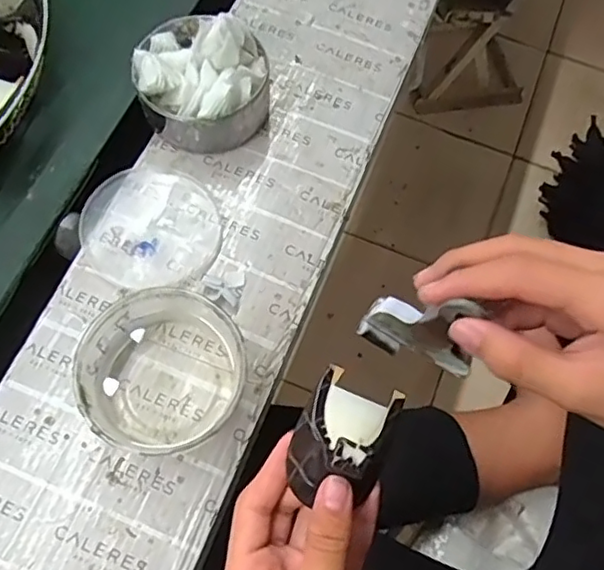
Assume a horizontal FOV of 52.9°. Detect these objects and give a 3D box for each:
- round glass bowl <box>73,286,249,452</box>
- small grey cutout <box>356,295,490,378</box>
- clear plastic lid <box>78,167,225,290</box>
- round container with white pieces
[{"bbox_3d":[-0.101,0.064,0.450,0.117,0.059,0.109,-19,70,-12],"label":"round glass bowl"},{"bbox_3d":[0.061,0.022,0.301,0.058,0.050,0.020,26,68,10],"label":"small grey cutout"},{"bbox_3d":[-0.130,-0.052,0.527,0.117,0.010,0.107,2,67,-4],"label":"clear plastic lid"},{"bbox_3d":[-0.089,-0.191,0.551,0.116,0.084,0.125,-2,67,-5],"label":"round container with white pieces"}]

